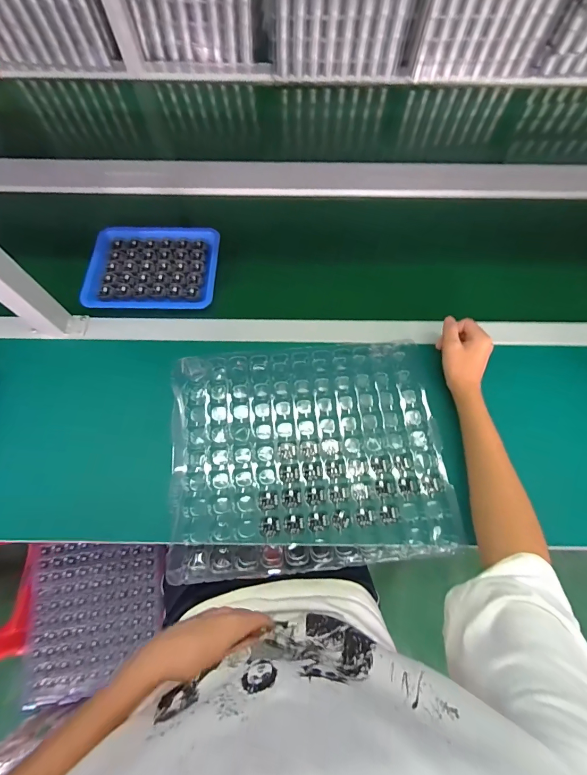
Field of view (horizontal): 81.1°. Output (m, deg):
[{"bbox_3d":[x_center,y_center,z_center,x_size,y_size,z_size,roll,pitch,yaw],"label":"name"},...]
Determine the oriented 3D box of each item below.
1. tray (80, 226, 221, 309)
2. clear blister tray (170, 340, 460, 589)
[{"bbox_3d":[-0.244,-0.223,0.612,0.217,0.032,0.201,-1,69,-1],"label":"tray"},{"bbox_3d":[0.020,0.087,0.479,0.359,0.033,0.300,-3,69,-2],"label":"clear blister tray"}]

